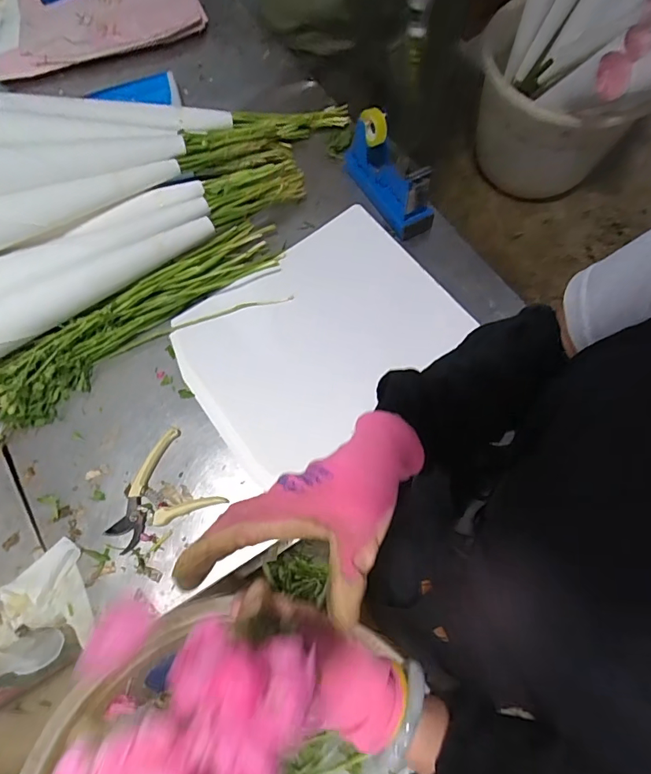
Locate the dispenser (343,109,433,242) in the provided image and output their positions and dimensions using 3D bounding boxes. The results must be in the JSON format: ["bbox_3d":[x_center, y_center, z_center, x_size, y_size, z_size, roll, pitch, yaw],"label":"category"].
[{"bbox_3d":[0.110,-0.365,0.758,0.079,0.107,0.201,-29,72,-8],"label":"dispenser"}]

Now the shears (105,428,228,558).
[{"bbox_3d":[-0.237,0.149,0.636,0.146,0.017,0.127,-36,73,-10],"label":"shears"}]

